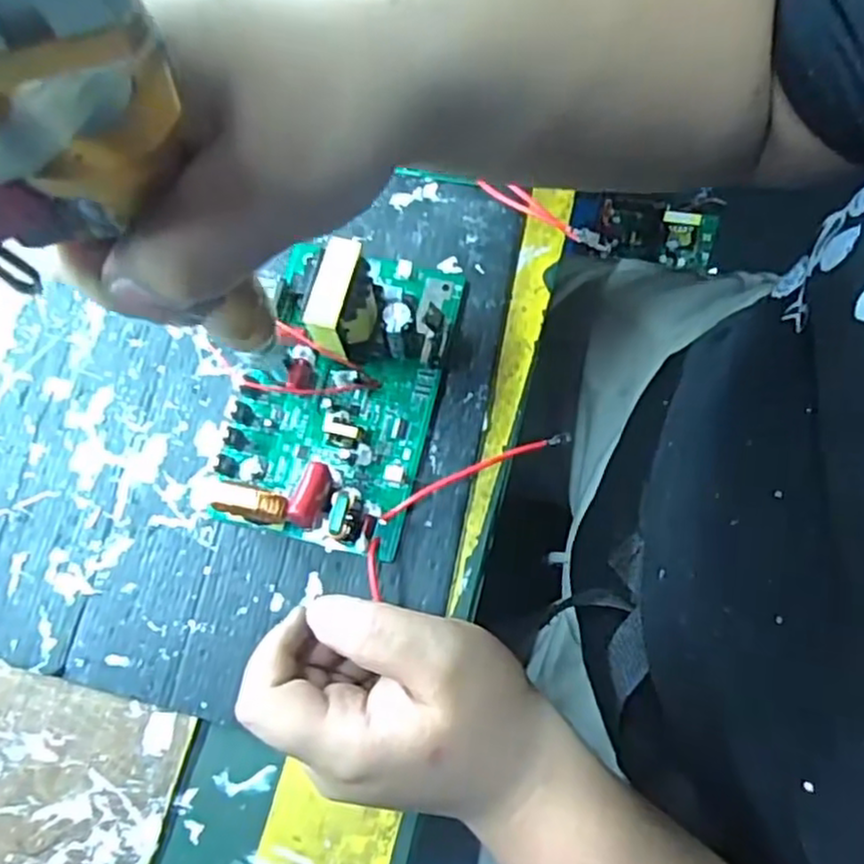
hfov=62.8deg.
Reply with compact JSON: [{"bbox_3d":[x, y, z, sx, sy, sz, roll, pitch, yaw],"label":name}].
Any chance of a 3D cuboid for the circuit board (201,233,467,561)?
[{"bbox_3d":[-0.047,-0.025,0.341,0.094,0.035,0.151,12,75,5],"label":"circuit board"}]

